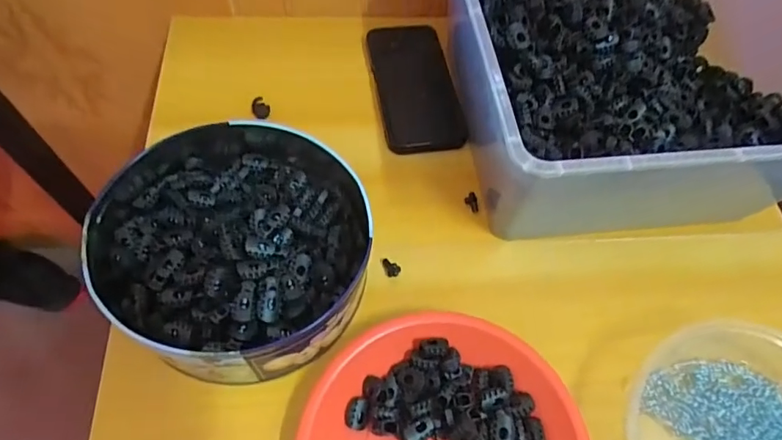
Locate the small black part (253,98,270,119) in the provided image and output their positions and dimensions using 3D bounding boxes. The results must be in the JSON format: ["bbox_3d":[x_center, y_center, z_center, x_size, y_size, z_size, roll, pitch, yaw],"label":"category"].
[{"bbox_3d":[-0.130,-0.112,0.496,0.016,0.011,0.022,-16,64,-12],"label":"small black part"}]

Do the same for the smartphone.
[{"bbox_3d":[0.025,-0.140,0.518,0.078,0.016,0.157,-6,62,-7],"label":"smartphone"}]

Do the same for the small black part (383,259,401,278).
[{"bbox_3d":[-0.001,0.040,0.420,0.019,0.007,0.012,35,65,15],"label":"small black part"}]

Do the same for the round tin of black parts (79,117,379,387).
[{"bbox_3d":[-0.119,0.011,0.388,0.190,0.072,0.210,-10,62,-9],"label":"round tin of black parts"}]

